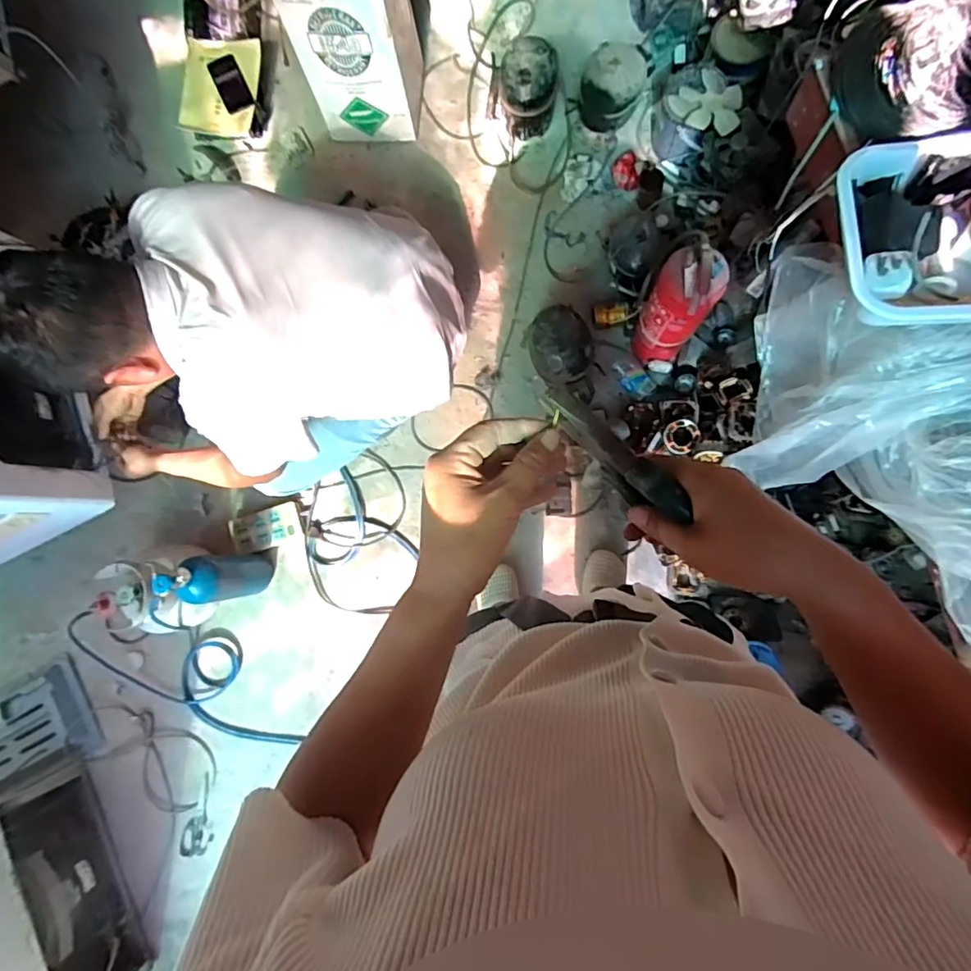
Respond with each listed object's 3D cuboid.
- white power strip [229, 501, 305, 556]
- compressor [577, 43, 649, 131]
[{"bbox_3d":[-0.586,0.115,1.451,0.189,0.027,0.104,-17,82,0],"label":"white power strip"},{"bbox_3d":[0.326,-1.022,1.418,0.152,0.162,0.139,0,83,3],"label":"compressor"}]

